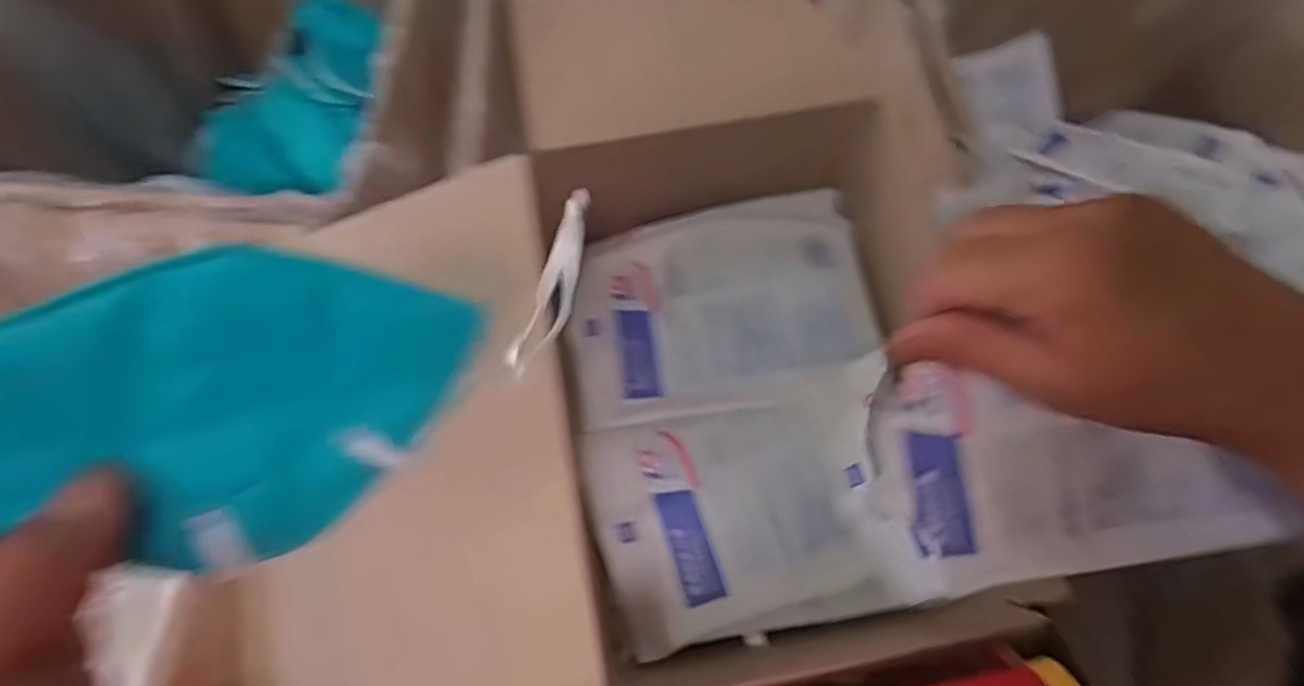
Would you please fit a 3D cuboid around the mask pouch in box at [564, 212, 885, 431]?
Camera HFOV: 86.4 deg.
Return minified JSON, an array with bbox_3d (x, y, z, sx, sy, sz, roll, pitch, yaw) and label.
[{"bbox_3d":[0.042,-0.024,0.427,0.182,0.018,0.134,-5,62,-5],"label":"mask pouch in box"}]

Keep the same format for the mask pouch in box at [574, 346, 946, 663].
[{"bbox_3d":[0.052,0.088,0.368,0.159,0.021,0.120,-16,73,5],"label":"mask pouch in box"}]

